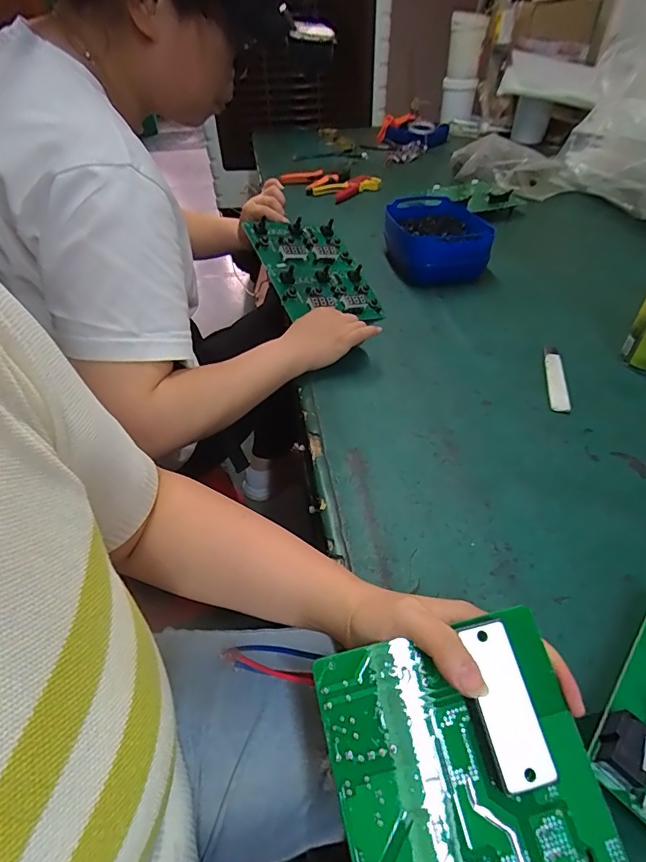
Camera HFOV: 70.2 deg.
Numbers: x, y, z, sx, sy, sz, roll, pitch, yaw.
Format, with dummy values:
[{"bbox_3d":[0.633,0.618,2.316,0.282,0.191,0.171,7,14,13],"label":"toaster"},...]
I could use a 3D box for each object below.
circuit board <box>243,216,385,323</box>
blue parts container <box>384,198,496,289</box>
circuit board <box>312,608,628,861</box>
[{"bbox_3d":[-0.013,-0.247,0.698,0.156,0.015,0.193,-13,67,-30],"label":"circuit board"},{"bbox_3d":[0.199,-0.341,0.828,0.166,0.081,0.223,-2,43,1],"label":"blue parts container"},{"bbox_3d":[0.079,0.191,0.246,0.137,0.023,0.151,-12,67,-5],"label":"circuit board"}]

